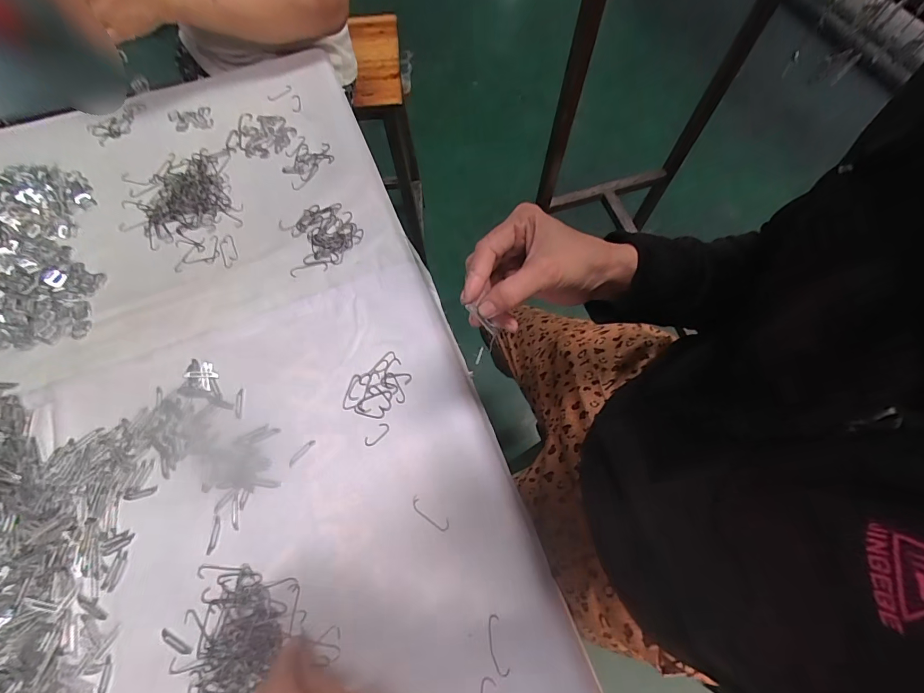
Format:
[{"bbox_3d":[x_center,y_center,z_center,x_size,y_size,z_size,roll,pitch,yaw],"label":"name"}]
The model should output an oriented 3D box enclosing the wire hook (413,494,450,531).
[{"bbox_3d":[-0.031,0.161,0.403,0.043,0.004,0.013,30,71,12],"label":"wire hook"}]

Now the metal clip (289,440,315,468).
[{"bbox_3d":[-0.164,0.108,0.428,0.007,0.004,0.033,41,74,16],"label":"metal clip"}]

